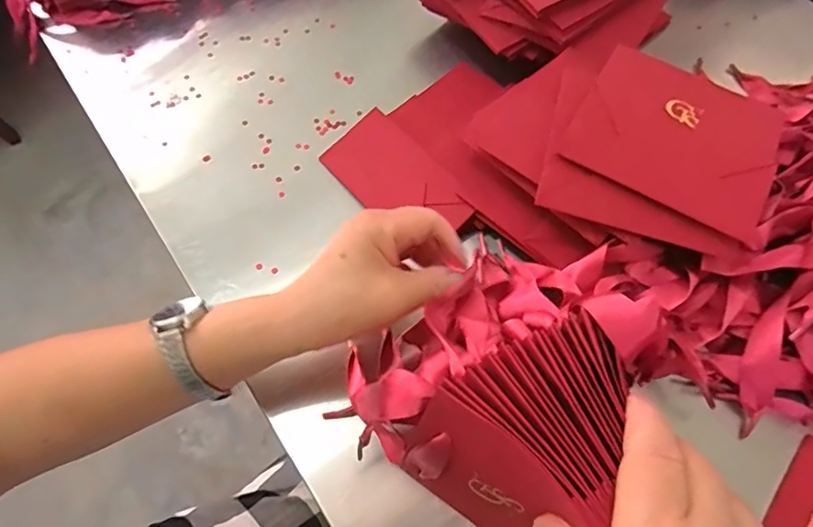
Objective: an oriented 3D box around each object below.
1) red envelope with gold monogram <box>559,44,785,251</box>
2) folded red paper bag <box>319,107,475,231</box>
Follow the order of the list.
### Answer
[{"bbox_3d":[0.204,-0.100,0.386,0.139,0.018,0.144,27,60,9],"label":"red envelope with gold monogram"},{"bbox_3d":[-0.010,-0.071,0.442,0.069,0.007,0.139,-40,67,-5],"label":"folded red paper bag"}]

